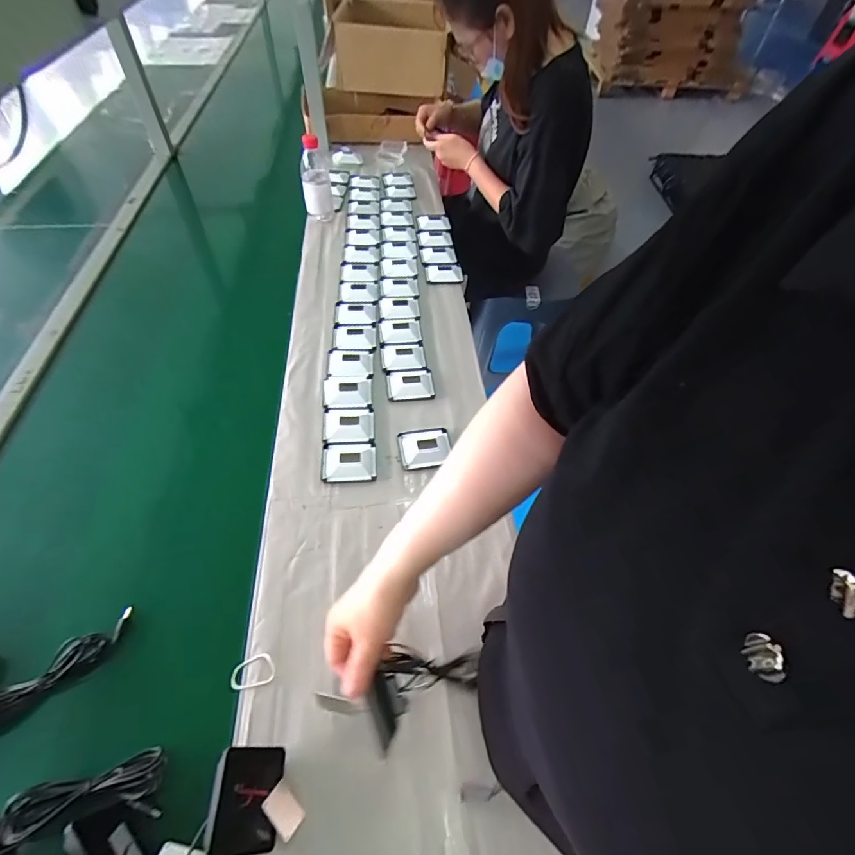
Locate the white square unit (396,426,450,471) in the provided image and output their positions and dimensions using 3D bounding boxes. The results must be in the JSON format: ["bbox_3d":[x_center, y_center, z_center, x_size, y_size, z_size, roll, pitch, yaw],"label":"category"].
[{"bbox_3d":[-0.003,0.028,0.685,0.077,0.020,0.071,-9,54,-7],"label":"white square unit"}]

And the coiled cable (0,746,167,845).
[{"bbox_3d":[-0.320,0.345,0.419,0.131,0.016,0.051,-9,54,-8],"label":"coiled cable"}]

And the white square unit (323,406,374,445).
[{"bbox_3d":[-0.126,-0.009,0.707,0.078,0.021,0.068,-6,53,-6],"label":"white square unit"}]

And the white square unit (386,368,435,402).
[{"bbox_3d":[-0.029,-0.078,0.766,0.080,0.016,0.068,-9,54,-8],"label":"white square unit"}]

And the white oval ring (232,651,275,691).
[{"bbox_3d":[-0.192,0.267,0.491,0.049,0.005,0.032,-11,54,-9],"label":"white oval ring"}]

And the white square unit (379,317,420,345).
[{"bbox_3d":[-0.053,-0.187,0.853,0.076,0.016,0.073,-5,53,-5],"label":"white square unit"}]

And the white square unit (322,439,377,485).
[{"bbox_3d":[-0.117,0.047,0.663,0.078,0.017,0.071,-5,53,-5],"label":"white square unit"}]

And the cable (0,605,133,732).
[{"bbox_3d":[-0.404,0.263,0.488,0.158,0.034,0.029,-35,61,-24],"label":"cable"}]

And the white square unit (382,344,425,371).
[{"bbox_3d":[-0.043,-0.129,0.809,0.075,0.018,0.063,-8,54,-7],"label":"white square unit"}]

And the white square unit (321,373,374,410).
[{"bbox_3d":[-0.134,-0.063,0.745,0.080,0.016,0.070,-4,53,-4],"label":"white square unit"}]

